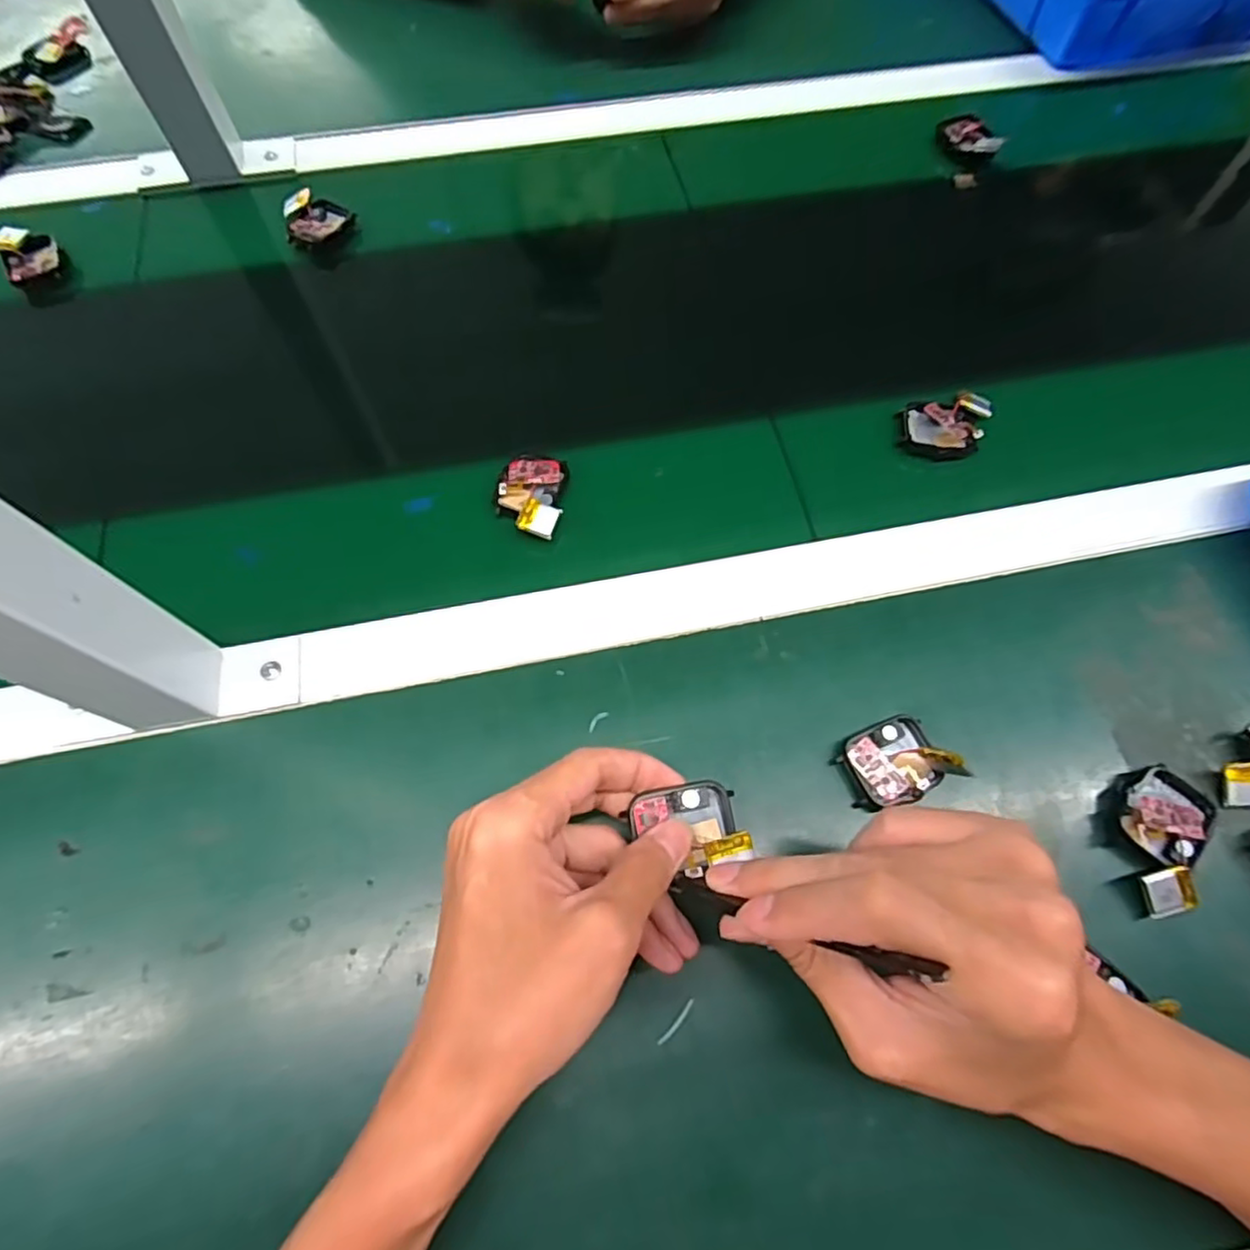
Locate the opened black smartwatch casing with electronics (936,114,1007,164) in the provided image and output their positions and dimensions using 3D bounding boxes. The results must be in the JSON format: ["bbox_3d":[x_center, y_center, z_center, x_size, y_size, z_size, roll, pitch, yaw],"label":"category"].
[{"bbox_3d":[0.281,-0.397,0.536,0.052,0.020,0.037,27,71,11],"label":"opened black smartwatch casing with electronics"}]

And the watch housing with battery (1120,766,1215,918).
[{"bbox_3d":[0.257,0.102,0.316,0.038,0.018,0.067,30,71,12],"label":"watch housing with battery"}]

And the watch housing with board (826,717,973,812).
[{"bbox_3d":[0.134,0.067,0.326,0.052,0.014,0.039,-24,70,-9],"label":"watch housing with board"}]

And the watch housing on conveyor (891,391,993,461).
[{"bbox_3d":[0.205,-0.127,0.417,0.066,0.016,0.043,-18,69,-7],"label":"watch housing on conveyor"}]

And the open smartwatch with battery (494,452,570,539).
[{"bbox_3d":[-0.055,-0.076,0.387,0.039,0.011,0.056,3,68,1],"label":"open smartwatch with battery"}]

